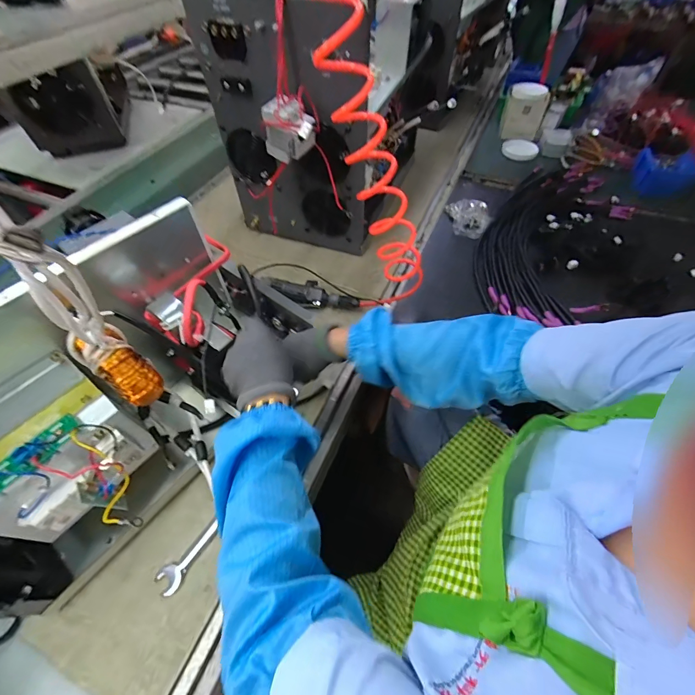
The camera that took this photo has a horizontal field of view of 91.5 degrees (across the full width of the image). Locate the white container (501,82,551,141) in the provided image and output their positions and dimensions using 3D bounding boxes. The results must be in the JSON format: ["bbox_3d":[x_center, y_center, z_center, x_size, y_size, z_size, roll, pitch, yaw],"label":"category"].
[{"bbox_3d":[0.512,-0.690,0.987,0.109,0.116,0.094,16,57,12],"label":"white container"}]

